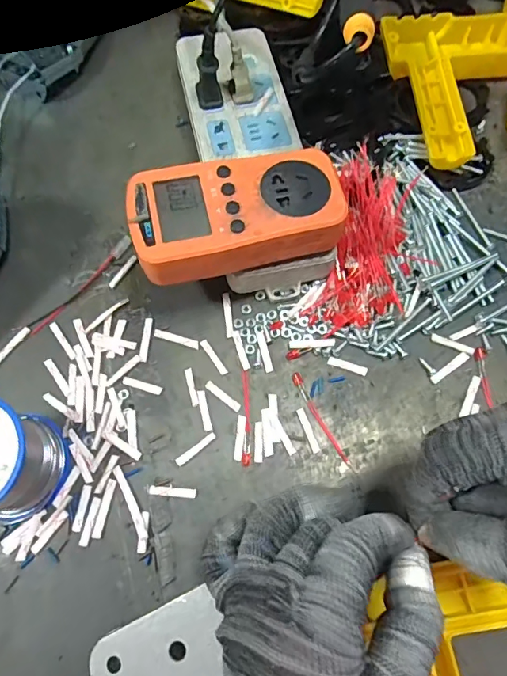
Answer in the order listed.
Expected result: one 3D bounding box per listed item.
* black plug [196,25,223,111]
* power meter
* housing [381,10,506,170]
[{"bbox_3d":[-0.034,-0.192,0.333,0.018,0.050,0.021,-9,70,-1],"label":"black plug"},{"bbox_3d":[-0.010,-0.077,0.287,0.125,0.030,0.068,-15,70,-3],"label":"power meter"},{"bbox_3d":[0.176,-0.204,0.379,0.113,0.029,0.146,-12,70,-2],"label":"housing"}]

